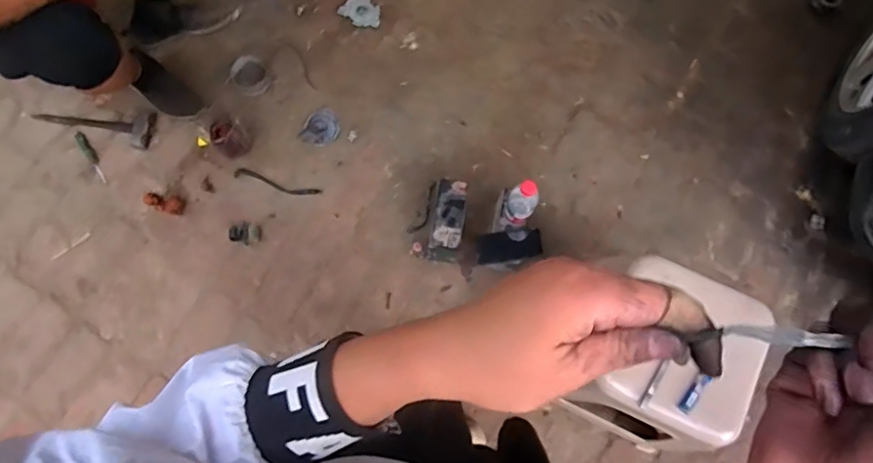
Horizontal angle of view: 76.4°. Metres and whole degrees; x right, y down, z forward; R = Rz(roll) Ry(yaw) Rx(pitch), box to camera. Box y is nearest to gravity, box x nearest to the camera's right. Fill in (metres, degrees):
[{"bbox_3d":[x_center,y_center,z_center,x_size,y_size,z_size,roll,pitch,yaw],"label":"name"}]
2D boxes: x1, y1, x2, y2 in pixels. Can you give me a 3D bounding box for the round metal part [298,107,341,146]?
[{"bbox_3d":[-0.322,-0.294,1.566,0.094,0.031,0.114,27,77,5],"label":"round metal part"}]

